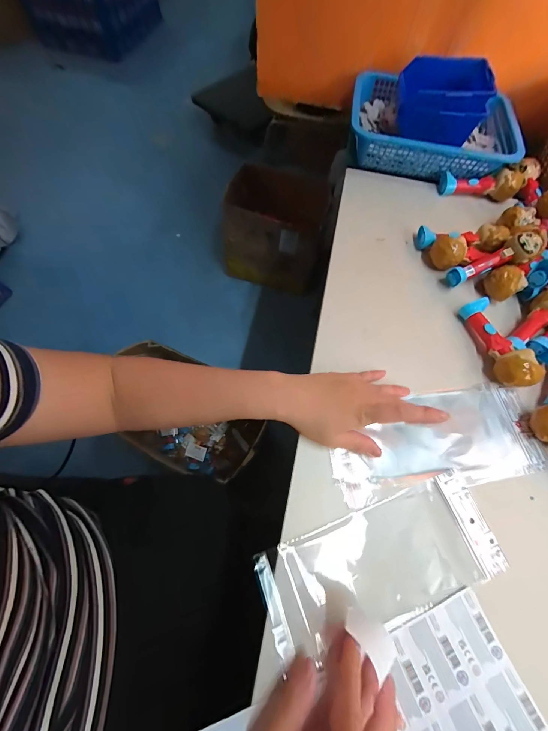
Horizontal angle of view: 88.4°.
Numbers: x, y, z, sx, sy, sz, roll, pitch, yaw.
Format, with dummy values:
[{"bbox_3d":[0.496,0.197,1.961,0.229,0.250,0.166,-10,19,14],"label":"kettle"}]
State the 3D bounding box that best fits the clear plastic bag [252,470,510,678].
[{"bbox_3d":[0.106,0.191,0.278,0.235,0.009,0.094,-15,66,-9],"label":"clear plastic bag"}]

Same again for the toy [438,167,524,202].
[{"bbox_3d":[0.367,-0.322,0.495,0.136,0.041,0.045,6,66,0],"label":"toy"}]

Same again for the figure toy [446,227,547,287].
[{"bbox_3d":[0.315,-0.150,0.402,0.124,0.041,0.036,-23,65,14],"label":"figure toy"}]

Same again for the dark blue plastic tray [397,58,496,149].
[{"bbox_3d":[0.282,-0.455,0.481,0.135,0.067,0.131,15,66,4],"label":"dark blue plastic tray"}]

